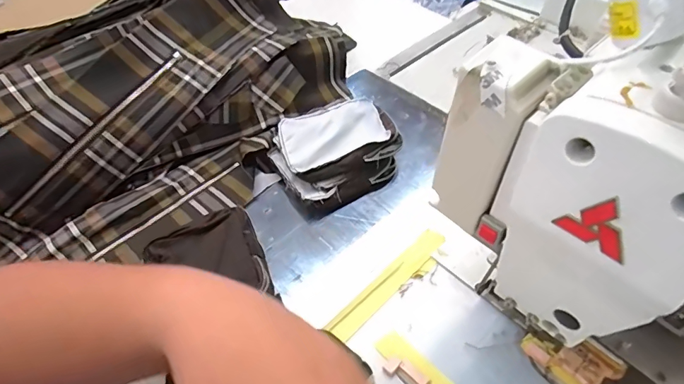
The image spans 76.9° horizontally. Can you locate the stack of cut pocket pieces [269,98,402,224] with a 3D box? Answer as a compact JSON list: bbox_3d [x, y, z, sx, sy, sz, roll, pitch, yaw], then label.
[{"bbox_3d":[-0.007,-0.055,0.534,0.155,0.038,0.144,-23,54,-16],"label":"stack of cut pocket pieces"}]

